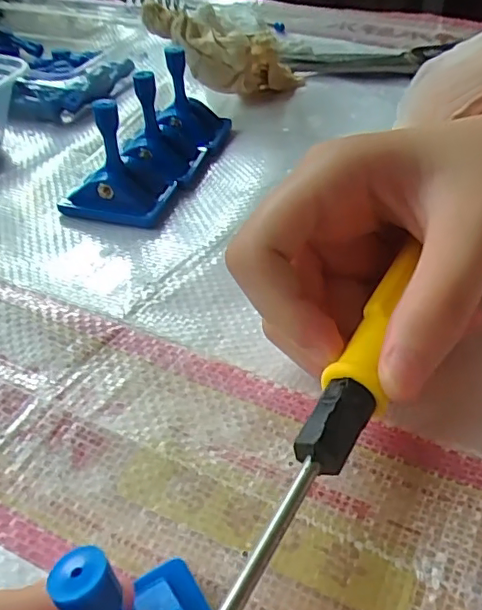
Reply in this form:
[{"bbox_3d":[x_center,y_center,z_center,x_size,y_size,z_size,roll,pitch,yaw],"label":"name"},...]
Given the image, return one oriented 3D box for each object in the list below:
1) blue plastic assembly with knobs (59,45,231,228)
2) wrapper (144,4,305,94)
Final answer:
[{"bbox_3d":[-0.039,-0.083,0.258,0.039,0.042,0.098,15,43,14],"label":"blue plastic assembly with knobs"},{"bbox_3d":[-0.008,-0.146,0.322,0.100,0.043,0.043,21,40,-15],"label":"wrapper"}]

